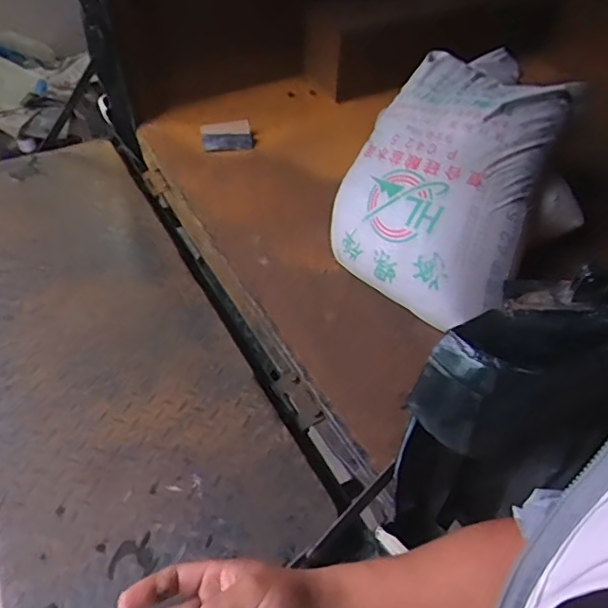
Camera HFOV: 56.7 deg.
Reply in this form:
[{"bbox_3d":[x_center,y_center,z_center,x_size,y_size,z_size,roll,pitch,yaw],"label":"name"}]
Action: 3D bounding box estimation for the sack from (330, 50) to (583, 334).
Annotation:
[{"bbox_3d":[0.314,-0.272,1.205,0.424,0.268,0.554,28,52,23],"label":"sack"}]

